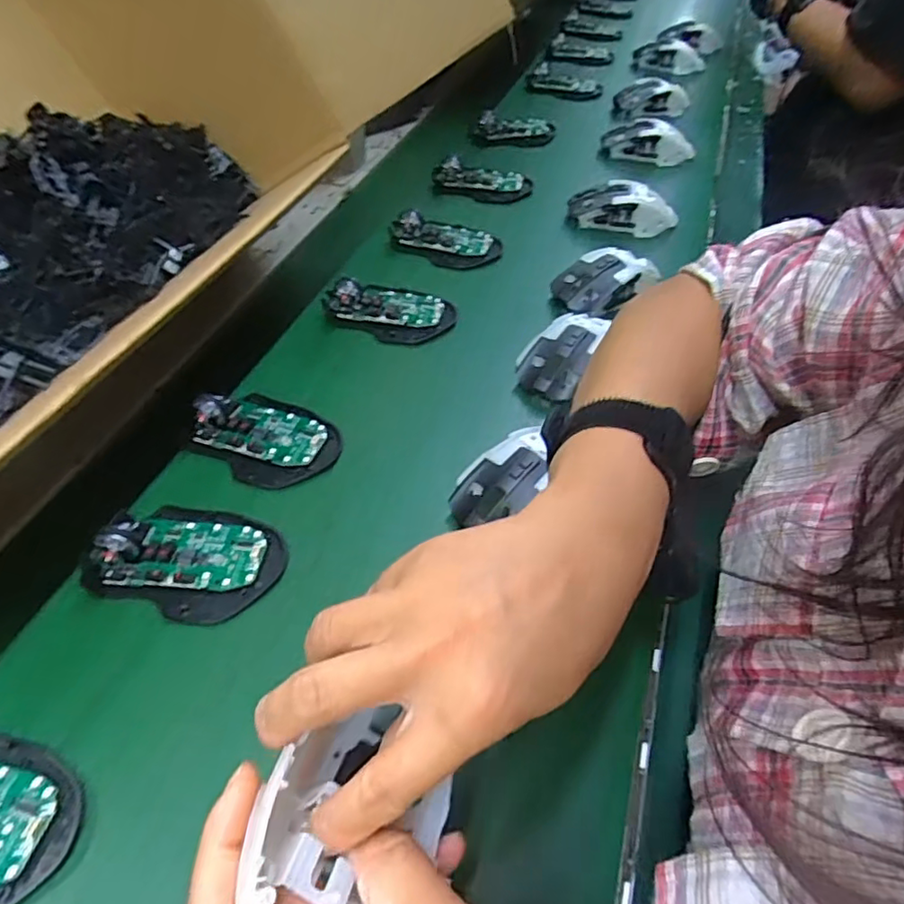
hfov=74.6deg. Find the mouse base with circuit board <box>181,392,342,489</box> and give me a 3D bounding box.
[{"bbox_3d":[-0.132,-0.016,0.421,0.100,0.027,0.070,23,53,19],"label":"mouse base with circuit board"}]

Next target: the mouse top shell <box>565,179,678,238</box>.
[{"bbox_3d":[0.185,-0.265,0.640,0.113,0.037,0.053,12,50,10],"label":"mouse top shell"}]

